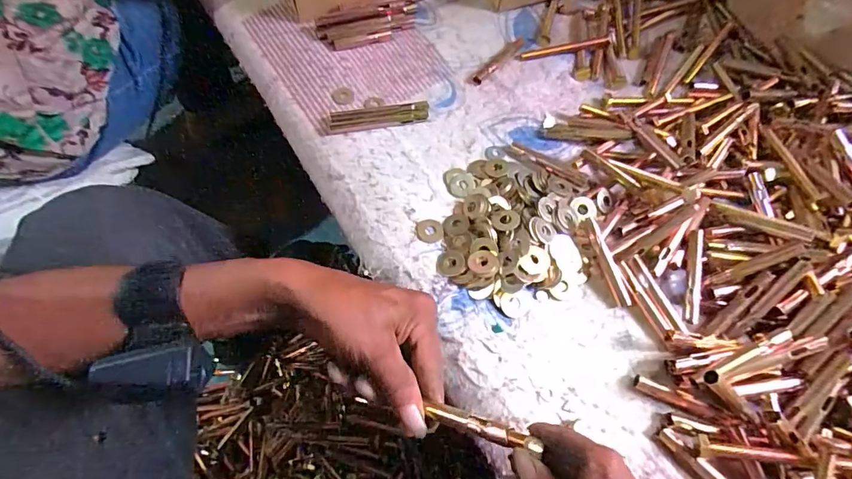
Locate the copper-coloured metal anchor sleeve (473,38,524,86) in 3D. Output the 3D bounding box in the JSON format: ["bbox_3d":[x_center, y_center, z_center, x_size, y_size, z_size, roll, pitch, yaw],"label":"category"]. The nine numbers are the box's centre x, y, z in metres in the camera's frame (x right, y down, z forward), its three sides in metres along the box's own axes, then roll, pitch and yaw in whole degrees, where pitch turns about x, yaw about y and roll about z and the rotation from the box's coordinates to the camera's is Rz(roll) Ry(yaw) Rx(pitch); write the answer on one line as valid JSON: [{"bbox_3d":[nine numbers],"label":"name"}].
[{"bbox_3d":[0.085,-0.205,0.498,0.014,0.008,0.090,40,68,17],"label":"copper-coloured metal anchor sleeve"}]

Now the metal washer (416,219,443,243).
[{"bbox_3d":[0.004,-0.009,0.404,0.025,0.004,0.024,1,63,-2],"label":"metal washer"}]

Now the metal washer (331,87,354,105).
[{"bbox_3d":[-0.090,-0.155,0.468,0.023,0.004,0.021,3,63,-1],"label":"metal washer"}]

